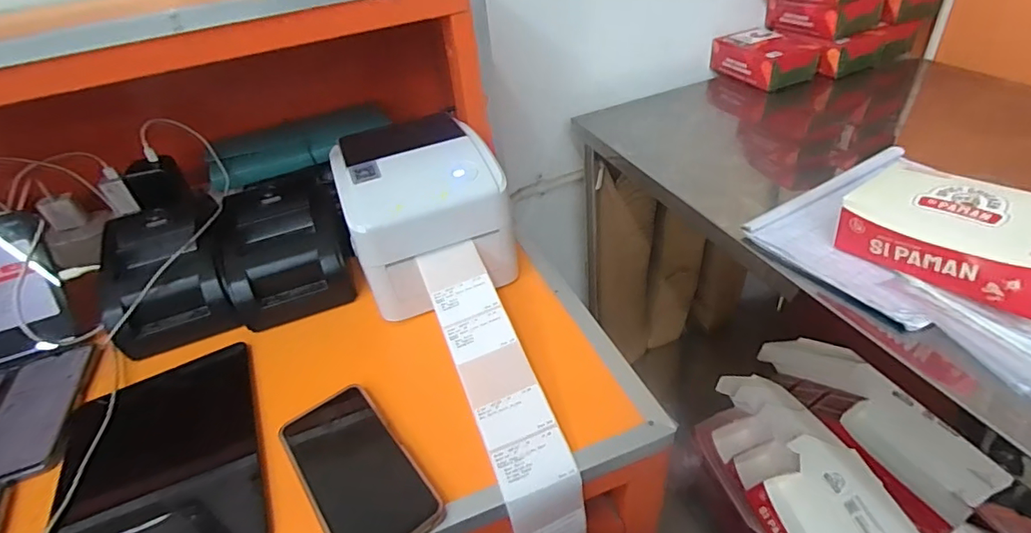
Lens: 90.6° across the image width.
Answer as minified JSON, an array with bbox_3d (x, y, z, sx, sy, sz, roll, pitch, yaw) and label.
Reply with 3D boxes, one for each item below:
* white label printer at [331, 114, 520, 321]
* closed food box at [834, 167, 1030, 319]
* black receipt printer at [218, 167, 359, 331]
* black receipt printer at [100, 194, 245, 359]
[{"bbox_3d":[-0.110,-0.068,0.591,0.167,0.151,0.181,-21,40,-16],"label":"white label printer"},{"bbox_3d":[0.442,-0.035,0.515,0.110,0.074,0.179,-30,43,-25],"label":"closed food box"},{"bbox_3d":[-0.281,-0.028,0.624,0.135,0.102,0.176,-20,40,-14],"label":"black receipt printer"},{"bbox_3d":[-0.405,0.009,0.602,0.129,0.103,0.159,-22,40,-17],"label":"black receipt printer"}]

